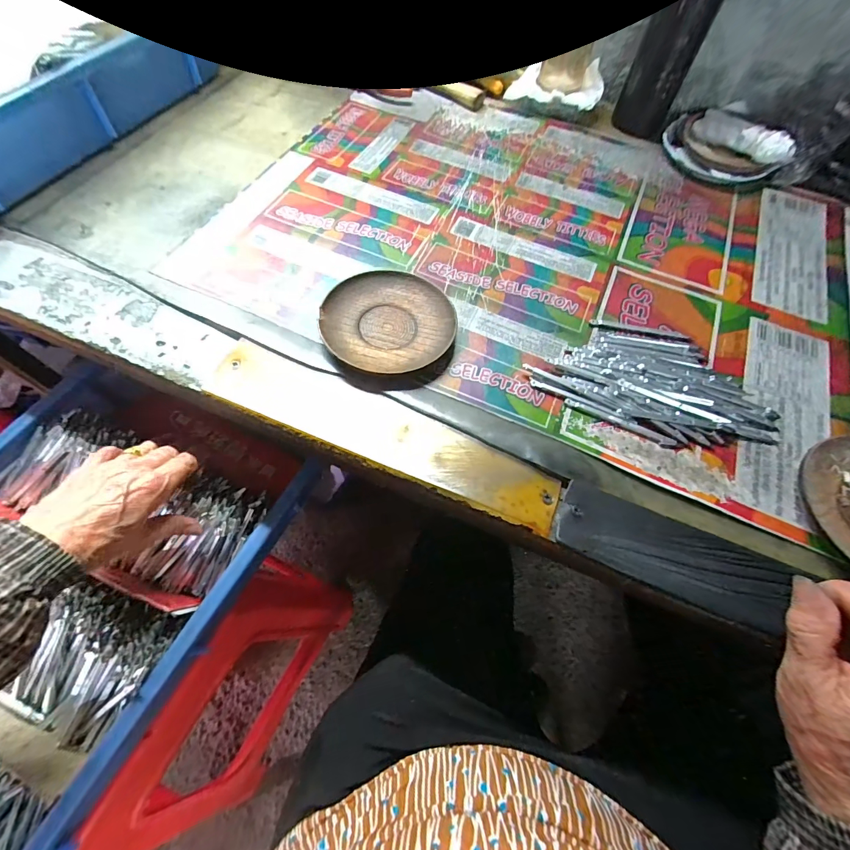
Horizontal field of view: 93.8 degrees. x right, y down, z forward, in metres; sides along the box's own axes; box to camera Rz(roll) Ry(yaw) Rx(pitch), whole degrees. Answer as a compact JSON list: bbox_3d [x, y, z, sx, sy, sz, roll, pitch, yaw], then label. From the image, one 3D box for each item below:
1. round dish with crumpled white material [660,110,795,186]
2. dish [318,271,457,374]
[{"bbox_3d":[0.363,-0.349,0.497,0.088,0.047,0.137,-26,67,-16],"label":"round dish with crumpled white material"},{"bbox_3d":[-0.033,-0.092,0.353,0.112,0.016,0.109,1,62,-2],"label":"dish"}]

